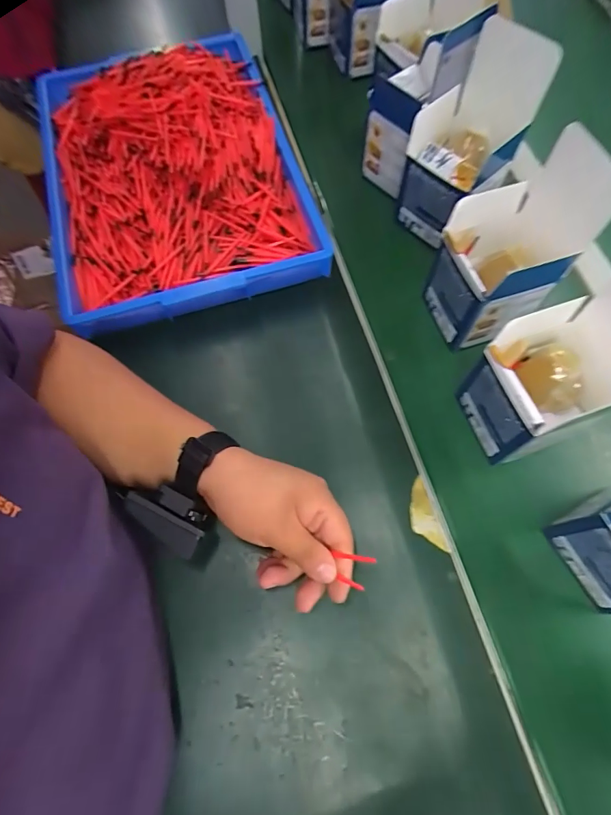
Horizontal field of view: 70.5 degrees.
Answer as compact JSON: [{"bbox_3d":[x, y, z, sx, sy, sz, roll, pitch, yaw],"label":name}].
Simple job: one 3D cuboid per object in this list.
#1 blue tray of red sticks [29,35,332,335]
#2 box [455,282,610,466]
[{"bbox_3d":[-0.155,-0.282,0.508,0.272,0.071,0.372,-17,66,-5],"label":"blue tray of red sticks"},{"bbox_3d":[0.204,-0.025,0.351,0.094,0.174,0.094,-23,67,-8],"label":"box"}]

